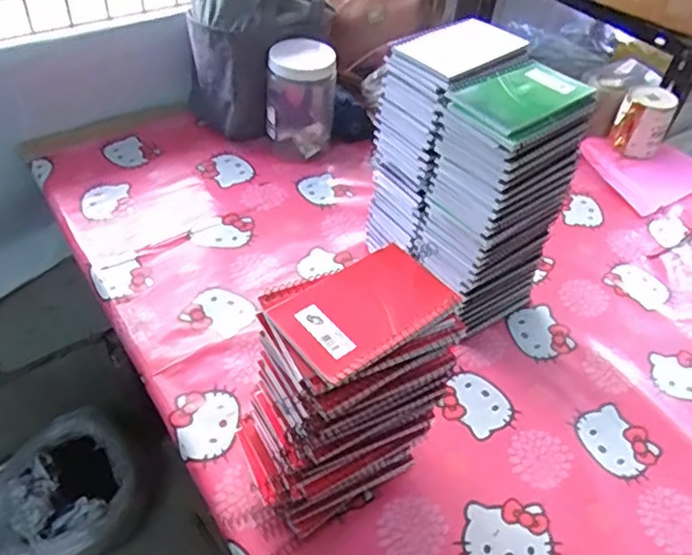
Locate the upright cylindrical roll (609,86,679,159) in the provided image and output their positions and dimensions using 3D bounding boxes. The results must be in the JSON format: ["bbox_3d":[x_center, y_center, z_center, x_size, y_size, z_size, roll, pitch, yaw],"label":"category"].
[{"bbox_3d":[0.486,-0.257,1.031,0.077,0.089,0.077,25,49,19],"label":"upright cylindrical roll"}]

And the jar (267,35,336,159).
[{"bbox_3d":[-0.068,-0.275,0.972,0.098,0.161,0.094,2,46,-2],"label":"jar"}]

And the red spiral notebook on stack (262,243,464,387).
[{"bbox_3d":[0.016,0.023,0.487,0.131,0.015,0.082,-26,53,-28],"label":"red spiral notebook on stack"}]

